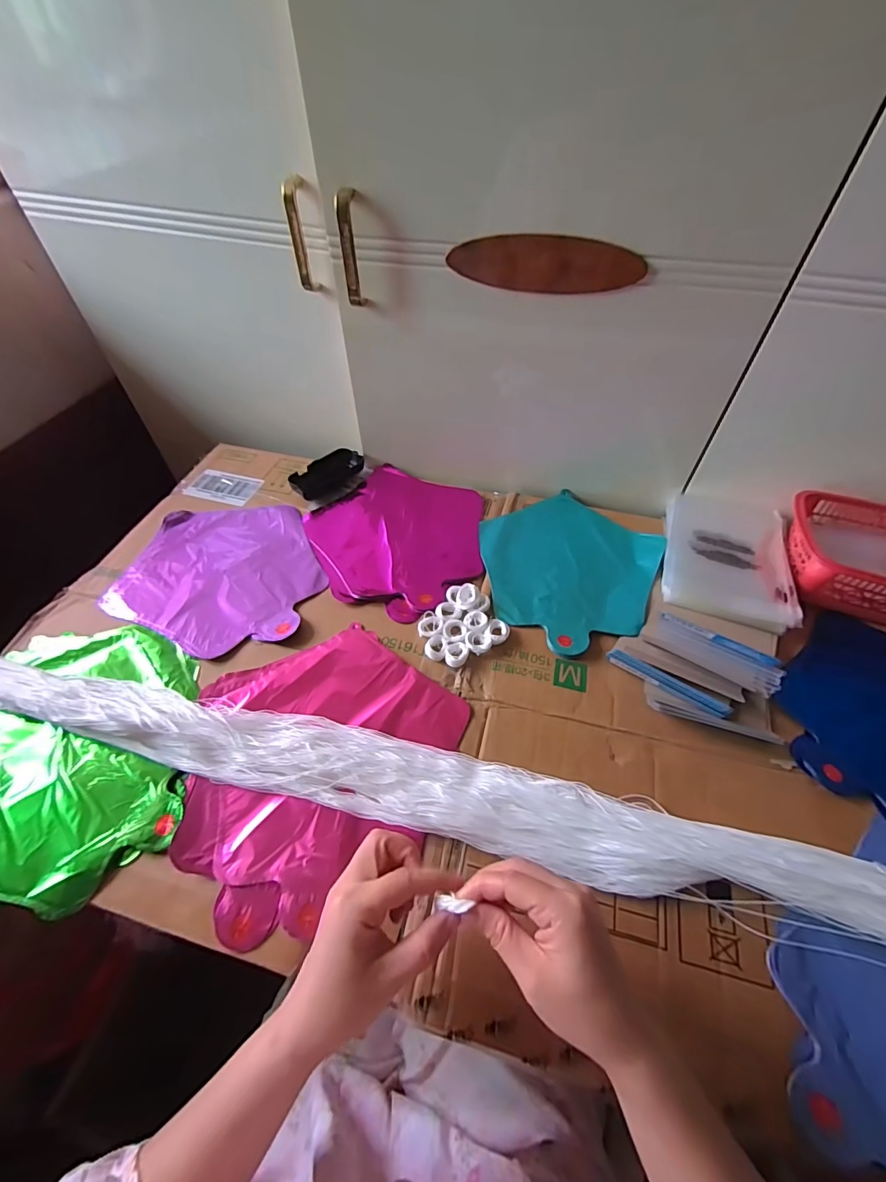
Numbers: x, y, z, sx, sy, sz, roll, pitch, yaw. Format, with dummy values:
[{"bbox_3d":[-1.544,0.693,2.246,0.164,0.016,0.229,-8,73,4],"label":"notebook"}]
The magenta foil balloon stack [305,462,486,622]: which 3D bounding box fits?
[{"bbox_3d":[-0.055,-0.076,0.615,0.234,0.014,0.239,35,59,24],"label":"magenta foil balloon stack"}]

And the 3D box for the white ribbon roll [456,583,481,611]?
[{"bbox_3d":[0.029,0.008,0.529,0.027,0.012,0.031,7,51,5],"label":"white ribbon roll"}]

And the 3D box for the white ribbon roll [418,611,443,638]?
[{"bbox_3d":[-0.014,0.037,0.506,0.023,0.014,0.026,22,54,16],"label":"white ribbon roll"}]

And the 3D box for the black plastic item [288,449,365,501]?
[{"bbox_3d":[-0.169,-0.174,0.689,0.052,0.027,0.113,37,59,25],"label":"black plastic item"}]

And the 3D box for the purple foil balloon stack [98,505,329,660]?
[{"bbox_3d":[-0.263,-0.029,0.566,0.237,0.009,0.228,9,52,6],"label":"purple foil balloon stack"}]

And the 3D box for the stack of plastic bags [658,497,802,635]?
[{"bbox_3d":[0.344,-0.047,0.563,0.140,0.019,0.198,15,52,11],"label":"stack of plastic bags"}]

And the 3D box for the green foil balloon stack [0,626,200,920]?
[{"bbox_3d":[-0.355,0.148,0.431,0.232,0.016,0.256,-9,52,-8],"label":"green foil balloon stack"}]

